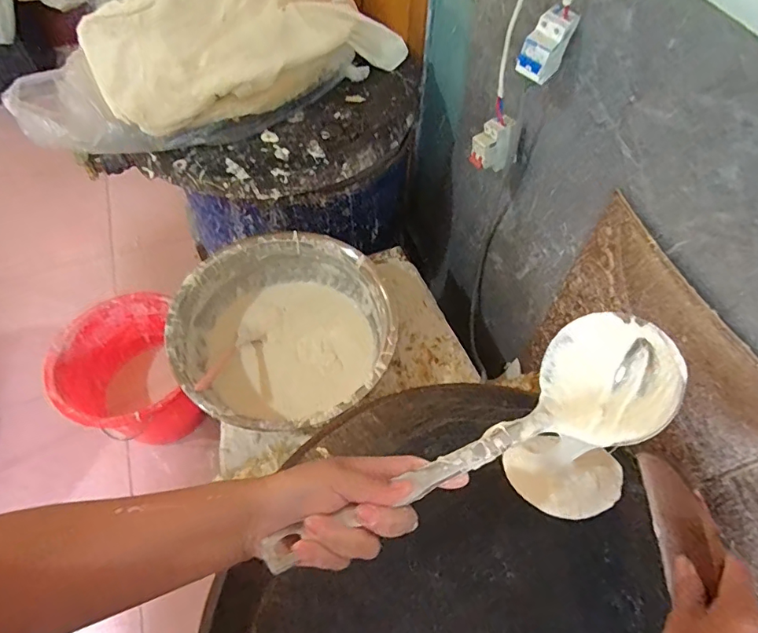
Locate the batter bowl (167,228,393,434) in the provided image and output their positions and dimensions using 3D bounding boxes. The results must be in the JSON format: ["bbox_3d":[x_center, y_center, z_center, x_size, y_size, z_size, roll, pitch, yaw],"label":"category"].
[{"bbox_3d":[-0.174,0.035,0.903,0.358,0.156,0.376,1,58,-1],"label":"batter bowl"}]

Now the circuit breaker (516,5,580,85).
[{"bbox_3d":[0.218,-0.351,0.625,0.049,0.076,0.079,34,63,18],"label":"circuit breaker"}]

